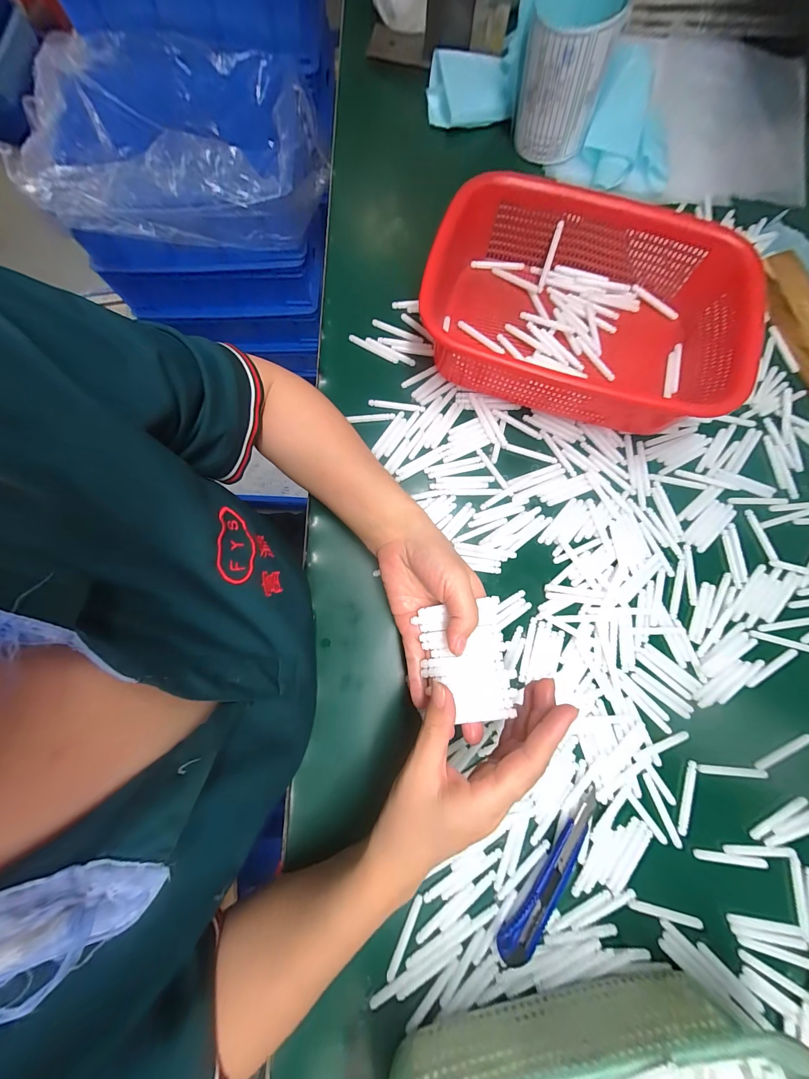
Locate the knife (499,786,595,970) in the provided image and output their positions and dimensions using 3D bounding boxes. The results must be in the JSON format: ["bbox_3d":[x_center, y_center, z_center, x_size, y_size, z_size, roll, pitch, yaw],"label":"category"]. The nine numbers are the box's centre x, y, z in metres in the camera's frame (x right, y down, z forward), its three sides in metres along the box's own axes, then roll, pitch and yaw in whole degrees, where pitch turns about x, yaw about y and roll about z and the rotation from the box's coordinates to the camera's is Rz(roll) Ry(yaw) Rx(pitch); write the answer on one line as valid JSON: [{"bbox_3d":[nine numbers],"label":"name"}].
[{"bbox_3d":[0.121,0.270,0.277,0.024,0.013,0.137,36,81,6],"label":"knife"}]

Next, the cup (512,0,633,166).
[{"bbox_3d":[0.174,-0.525,0.381,0.097,0.105,0.111,5,80,0],"label":"cup"}]

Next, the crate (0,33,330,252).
[{"bbox_3d":[-0.380,-0.676,0.594,0.447,0.116,0.345,-3,80,-1],"label":"crate"}]

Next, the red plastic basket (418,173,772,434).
[{"bbox_3d":[0.164,-0.220,0.338,0.281,0.079,0.208,16,80,2],"label":"red plastic basket"}]

